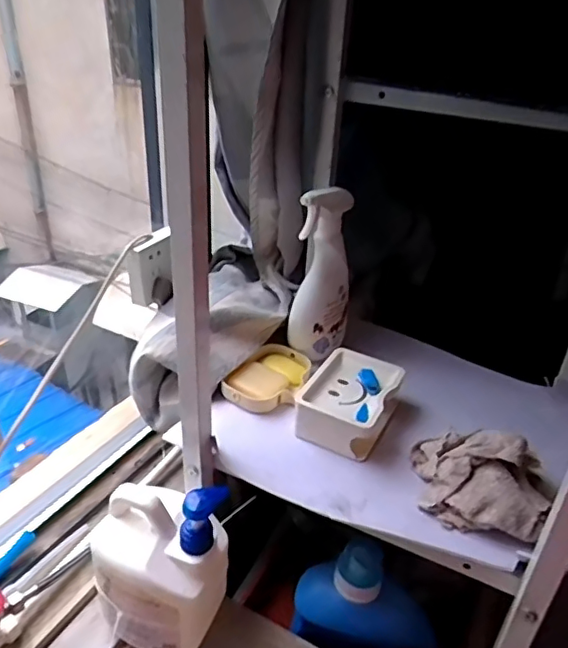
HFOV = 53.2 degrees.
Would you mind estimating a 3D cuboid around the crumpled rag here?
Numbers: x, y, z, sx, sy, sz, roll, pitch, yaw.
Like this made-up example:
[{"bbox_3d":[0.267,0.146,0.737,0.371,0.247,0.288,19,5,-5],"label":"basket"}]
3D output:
[{"bbox_3d":[0.220,0.154,0.618,0.147,0.067,0.144,9,32,8],"label":"crumpled rag"}]

